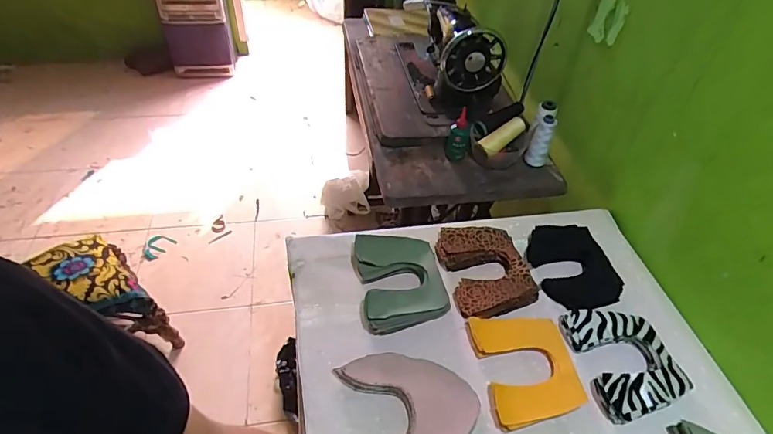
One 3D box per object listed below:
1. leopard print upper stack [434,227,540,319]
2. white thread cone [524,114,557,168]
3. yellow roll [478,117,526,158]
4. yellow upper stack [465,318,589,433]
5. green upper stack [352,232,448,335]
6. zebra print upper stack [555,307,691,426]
[{"bbox_3d":[0.162,0.084,0.755,0.134,0.036,0.171,-9,47,-13],"label":"leopard print upper stack"},{"bbox_3d":[0.324,-0.159,0.961,0.043,0.111,0.040,23,48,17],"label":"white thread cone"},{"bbox_3d":[0.246,-0.167,0.959,0.117,0.038,0.035,-34,53,-14],"label":"yellow roll"},{"bbox_3d":[0.193,0.208,0.636,0.126,0.026,0.154,-4,46,-8],"label":"yellow upper stack"},{"bbox_3d":[0.023,0.099,0.721,0.133,0.044,0.163,-6,46,-10],"label":"green upper stack"},{"bbox_3d":[0.335,0.197,0.648,0.128,0.028,0.155,-7,47,-12],"label":"zebra print upper stack"}]

